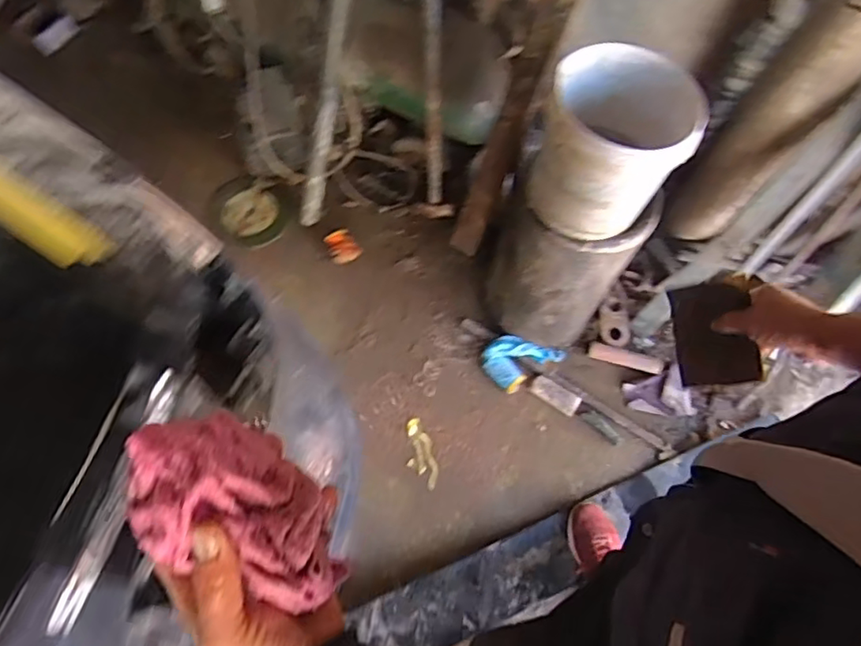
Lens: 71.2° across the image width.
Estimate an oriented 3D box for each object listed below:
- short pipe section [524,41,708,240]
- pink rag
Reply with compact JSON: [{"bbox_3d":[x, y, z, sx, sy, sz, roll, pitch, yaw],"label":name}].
[{"bbox_3d":[0.334,-0.325,1.116,0.251,0.272,0.251,11,68,2],"label":"short pipe section"},{"bbox_3d":[-0.114,0.112,0.371,0.132,0.086,0.091,17,69,5],"label":"pink rag"}]

